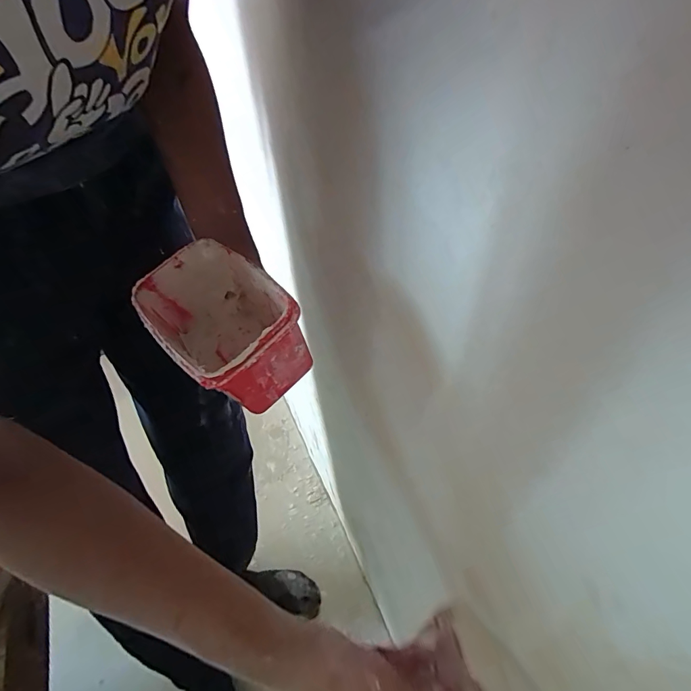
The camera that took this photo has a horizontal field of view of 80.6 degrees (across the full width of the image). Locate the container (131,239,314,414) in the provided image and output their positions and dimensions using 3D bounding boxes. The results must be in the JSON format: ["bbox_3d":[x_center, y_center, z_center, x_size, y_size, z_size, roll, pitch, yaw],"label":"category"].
[{"bbox_3d":[-0.115,-0.020,0.382,0.104,0.098,0.164,-42,62,-15],"label":"container"}]

